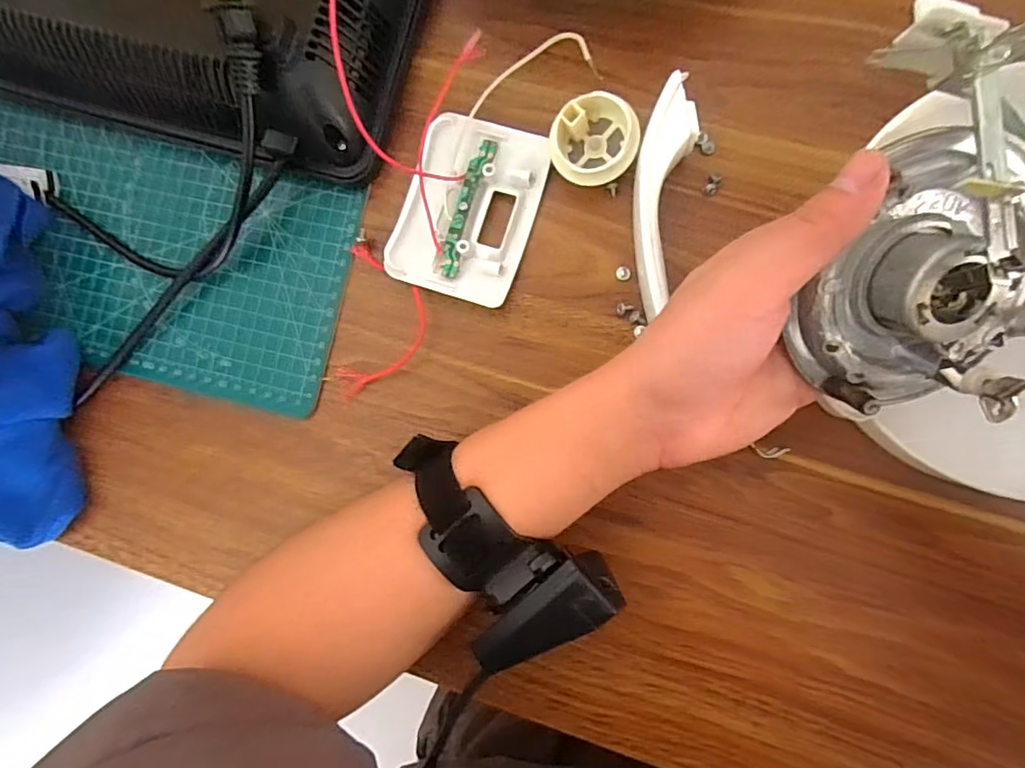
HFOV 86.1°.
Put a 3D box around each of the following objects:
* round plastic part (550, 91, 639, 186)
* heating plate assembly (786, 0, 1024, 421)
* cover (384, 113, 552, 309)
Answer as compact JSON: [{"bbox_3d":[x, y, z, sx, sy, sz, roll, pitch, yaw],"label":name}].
[{"bbox_3d":[0.044,-0.130,0.297,0.045,0.028,0.045,0,87,6],"label":"round plastic part"},{"bbox_3d":[0.174,-0.061,0.212,0.096,0.056,0.146,18,89,7],"label":"heating plate assembly"},{"bbox_3d":[-0.025,-0.097,0.308,0.072,0.017,0.098,17,88,7],"label":"cover"}]

